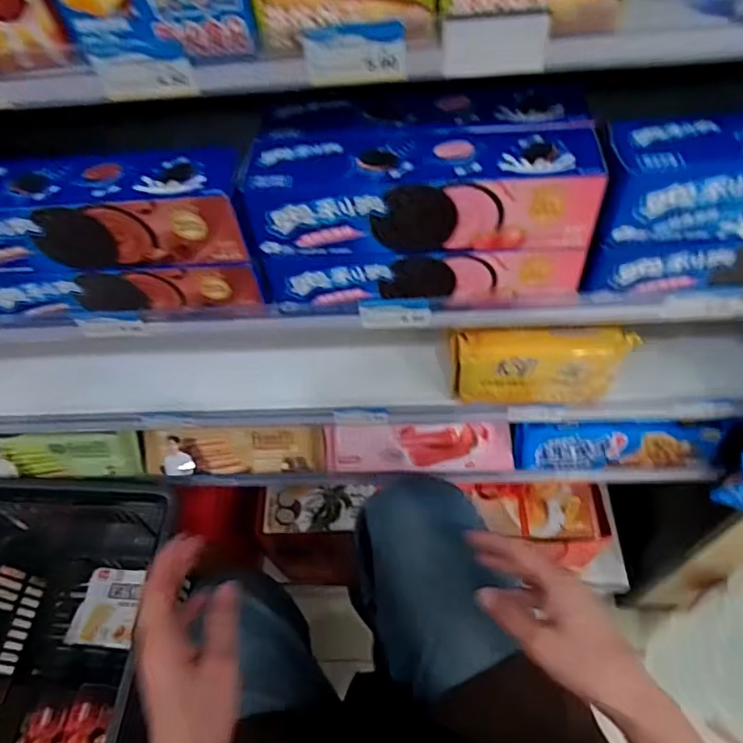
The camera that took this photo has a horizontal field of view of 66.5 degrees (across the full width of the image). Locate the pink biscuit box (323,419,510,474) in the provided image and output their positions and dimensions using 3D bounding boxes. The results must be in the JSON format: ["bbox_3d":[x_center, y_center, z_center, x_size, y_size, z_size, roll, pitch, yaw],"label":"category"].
[{"bbox_3d":[0.052,0.086,0.654,0.204,0.055,0.038,0,20,5],"label":"pink biscuit box"}]

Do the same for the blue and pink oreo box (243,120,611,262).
[{"bbox_3d":[0.031,-0.114,0.358,0.207,0.055,0.057,0,56,5],"label":"blue and pink oreo box"}]

